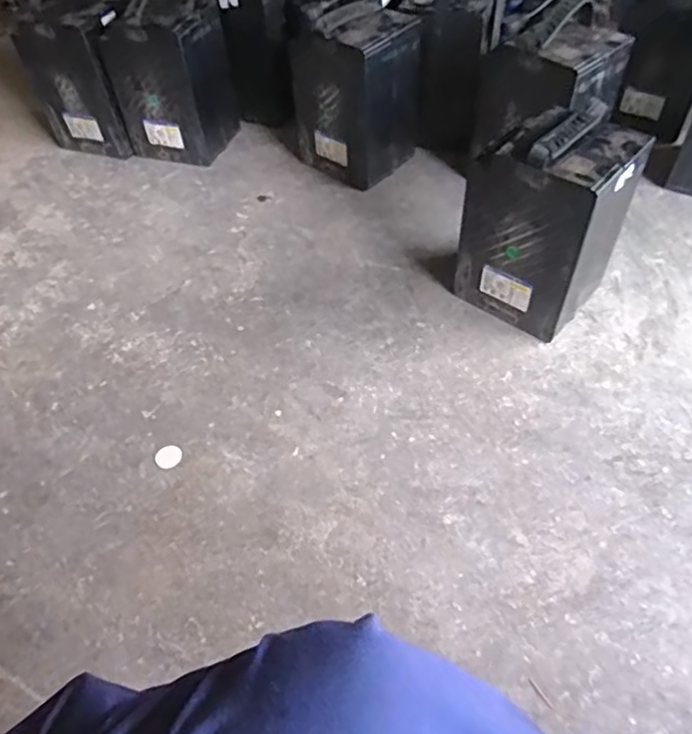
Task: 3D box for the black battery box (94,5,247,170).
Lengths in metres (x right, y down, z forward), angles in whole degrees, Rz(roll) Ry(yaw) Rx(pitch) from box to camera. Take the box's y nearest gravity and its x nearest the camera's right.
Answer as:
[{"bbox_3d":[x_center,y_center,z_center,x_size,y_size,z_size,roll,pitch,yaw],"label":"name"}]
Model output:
[{"bbox_3d":[-0.346,-0.568,1.203,0.204,0.244,0.166,5,51,8],"label":"black battery box"}]

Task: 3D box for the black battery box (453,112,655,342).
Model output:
[{"bbox_3d":[0.282,-0.208,0.860,0.183,0.268,0.171,33,60,26],"label":"black battery box"}]

